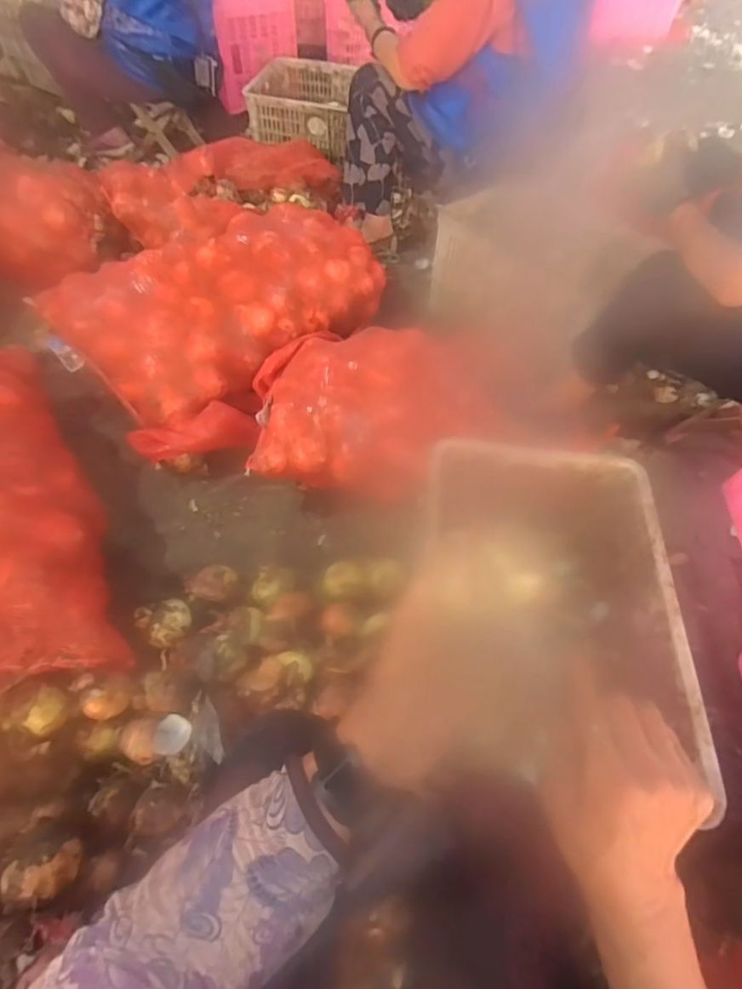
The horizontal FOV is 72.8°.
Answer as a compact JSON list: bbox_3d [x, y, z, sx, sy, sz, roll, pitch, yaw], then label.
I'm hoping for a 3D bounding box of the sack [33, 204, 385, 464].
[{"bbox_3d":[-0.334,-0.466,1.214,0.532,0.248,0.754,40,62,22],"label":"sack"}]

